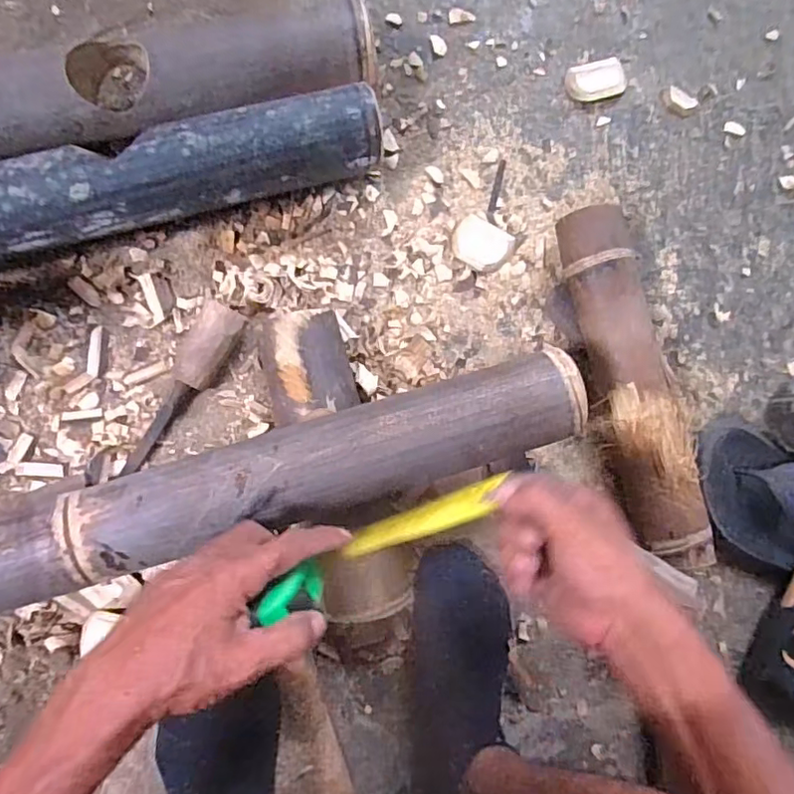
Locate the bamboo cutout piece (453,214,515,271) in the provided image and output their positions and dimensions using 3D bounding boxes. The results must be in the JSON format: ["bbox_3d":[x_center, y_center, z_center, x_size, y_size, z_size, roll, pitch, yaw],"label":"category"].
[{"bbox_3d":[0.087,-0.158,0.598,0.060,0.009,0.047,33,84,-2],"label":"bamboo cutout piece"}]

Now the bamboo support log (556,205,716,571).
[{"bbox_3d":[0.226,-0.008,0.569,0.074,0.071,0.351,-16,88,-6],"label":"bamboo support log"}]

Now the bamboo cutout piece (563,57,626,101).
[{"bbox_3d":[0.213,-0.338,0.619,0.061,0.014,0.040,-15,88,-6],"label":"bamboo cutout piece"}]

